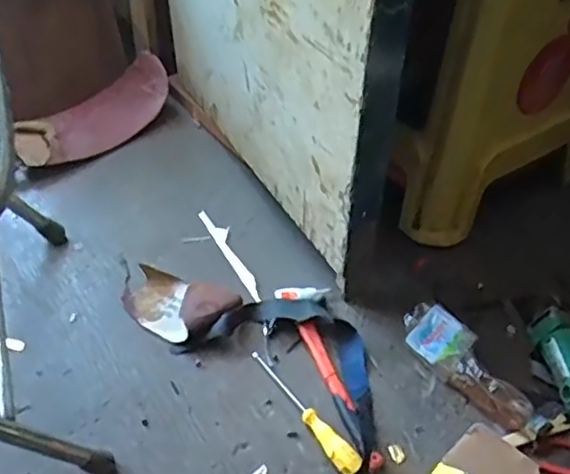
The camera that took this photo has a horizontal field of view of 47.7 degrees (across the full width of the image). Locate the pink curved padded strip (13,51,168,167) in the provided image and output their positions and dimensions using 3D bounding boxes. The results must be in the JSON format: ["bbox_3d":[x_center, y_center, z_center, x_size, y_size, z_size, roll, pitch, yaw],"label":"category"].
[{"bbox_3d":[-0.347,-0.223,1.192,0.110,0.085,0.326,36,54,26],"label":"pink curved padded strip"}]

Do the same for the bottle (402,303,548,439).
[{"bbox_3d":[0.249,0.174,0.853,0.061,0.061,0.220,-30,56,-29],"label":"bottle"}]

